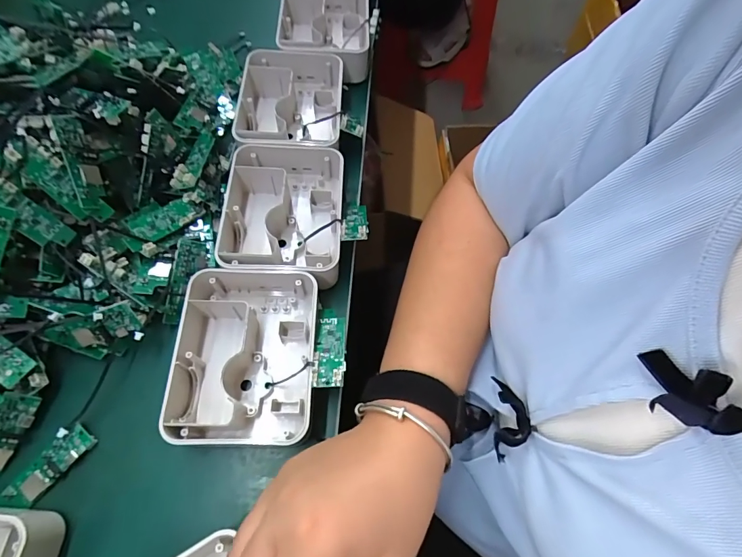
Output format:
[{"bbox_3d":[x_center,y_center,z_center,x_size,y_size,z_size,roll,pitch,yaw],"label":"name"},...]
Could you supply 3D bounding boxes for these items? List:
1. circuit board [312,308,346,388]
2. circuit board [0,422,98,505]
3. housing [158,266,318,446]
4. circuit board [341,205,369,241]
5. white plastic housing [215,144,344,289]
[{"bbox_3d":[-0.031,0.050,0.311,0.023,0.008,0.071,-1,44,-2],"label":"circuit board"},{"bbox_3d":[-0.228,0.134,0.289,0.022,0.010,0.062,38,76,10],"label":"circuit board"},{"bbox_3d":[-0.096,0.060,0.310,0.107,0.037,0.133,0,65,-1],"label":"housing"},{"bbox_3d":[-0.014,-0.052,0.360,0.023,0.010,0.058,2,36,0],"label":"circuit board"},{"bbox_3d":[-0.080,-0.057,0.363,0.104,0.041,0.125,1,65,-1],"label":"white plastic housing"}]

